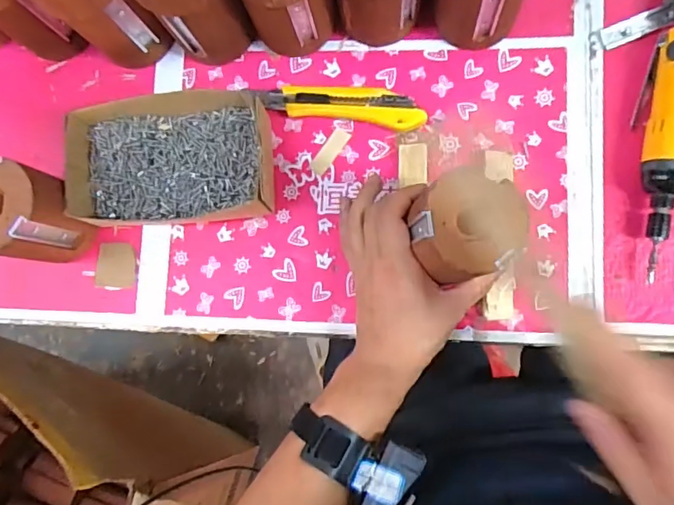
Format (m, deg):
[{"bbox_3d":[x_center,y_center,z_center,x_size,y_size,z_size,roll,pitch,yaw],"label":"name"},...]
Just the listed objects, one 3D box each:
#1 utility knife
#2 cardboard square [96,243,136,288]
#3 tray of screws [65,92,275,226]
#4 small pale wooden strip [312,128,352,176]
[{"bbox_3d":[0.003,-0.141,0.482,0.158,0.019,0.035,11,87,8],"label":"utility knife"},{"bbox_3d":[-0.214,0.013,0.495,0.039,0.006,0.043,4,86,8],"label":"cardboard square"},{"bbox_3d":[-0.149,-0.089,0.474,0.174,0.060,0.115,-5,84,7],"label":"tray of screws"},{"bbox_3d":[-0.007,-0.098,0.491,0.016,0.004,0.048,35,90,9],"label":"small pale wooden strip"}]

